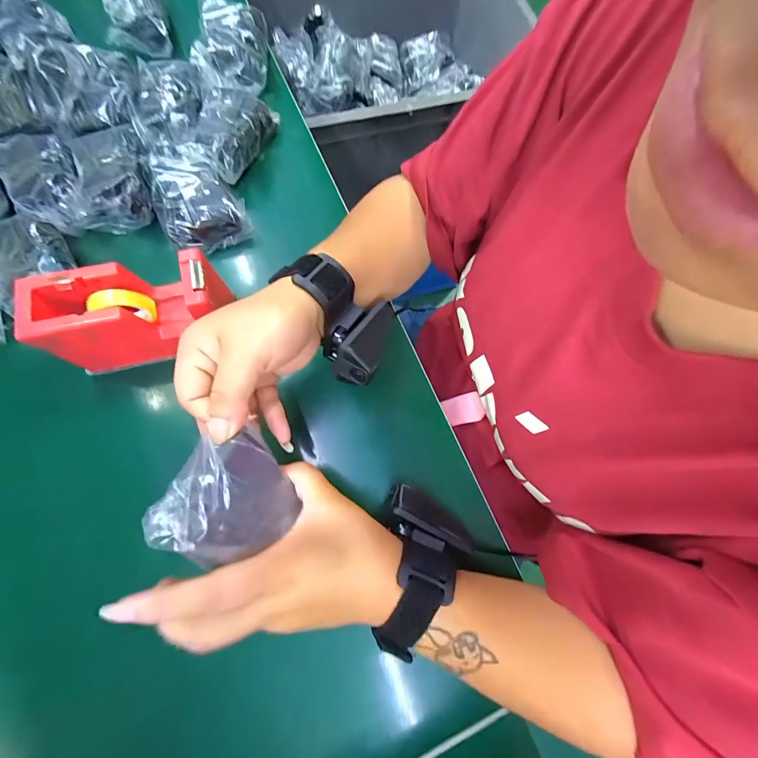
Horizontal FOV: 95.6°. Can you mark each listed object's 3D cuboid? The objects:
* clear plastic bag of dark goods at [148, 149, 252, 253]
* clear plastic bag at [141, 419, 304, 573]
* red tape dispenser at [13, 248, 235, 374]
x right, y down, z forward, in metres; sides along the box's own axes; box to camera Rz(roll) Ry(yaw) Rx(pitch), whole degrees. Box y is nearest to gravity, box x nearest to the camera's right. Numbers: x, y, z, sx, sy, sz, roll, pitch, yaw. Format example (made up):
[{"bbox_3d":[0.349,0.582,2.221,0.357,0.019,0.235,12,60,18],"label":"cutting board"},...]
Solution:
[{"bbox_3d":[-0.188,-0.184,0.336,0.070,0.034,0.124,-34,78,-10],"label":"clear plastic bag of dark goods"},{"bbox_3d":[-0.086,0.071,0.194,0.035,0.064,0.071,-30,120,22],"label":"clear plastic bag"},{"bbox_3d":[-0.184,-0.055,0.261,0.133,0.049,0.057,-21,76,-7],"label":"red tape dispenser"}]

